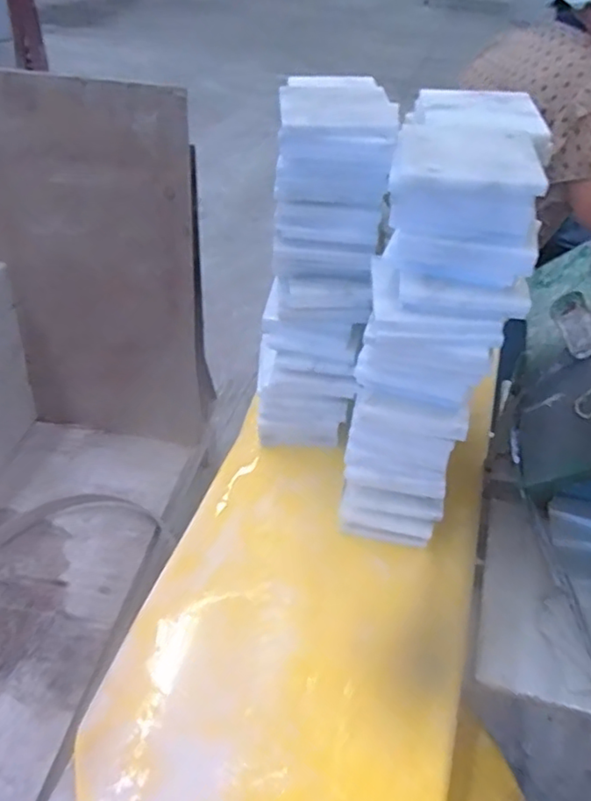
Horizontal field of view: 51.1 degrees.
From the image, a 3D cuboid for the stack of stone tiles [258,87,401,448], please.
[{"bbox_3d":[0.018,-0.118,0.682,0.118,0.399,0.089,1,43,-2],"label":"stack of stone tiles"}]

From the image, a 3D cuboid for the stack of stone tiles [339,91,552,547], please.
[{"bbox_3d":[0.138,-0.063,0.625,0.120,0.406,0.224,12,44,10],"label":"stack of stone tiles"}]

